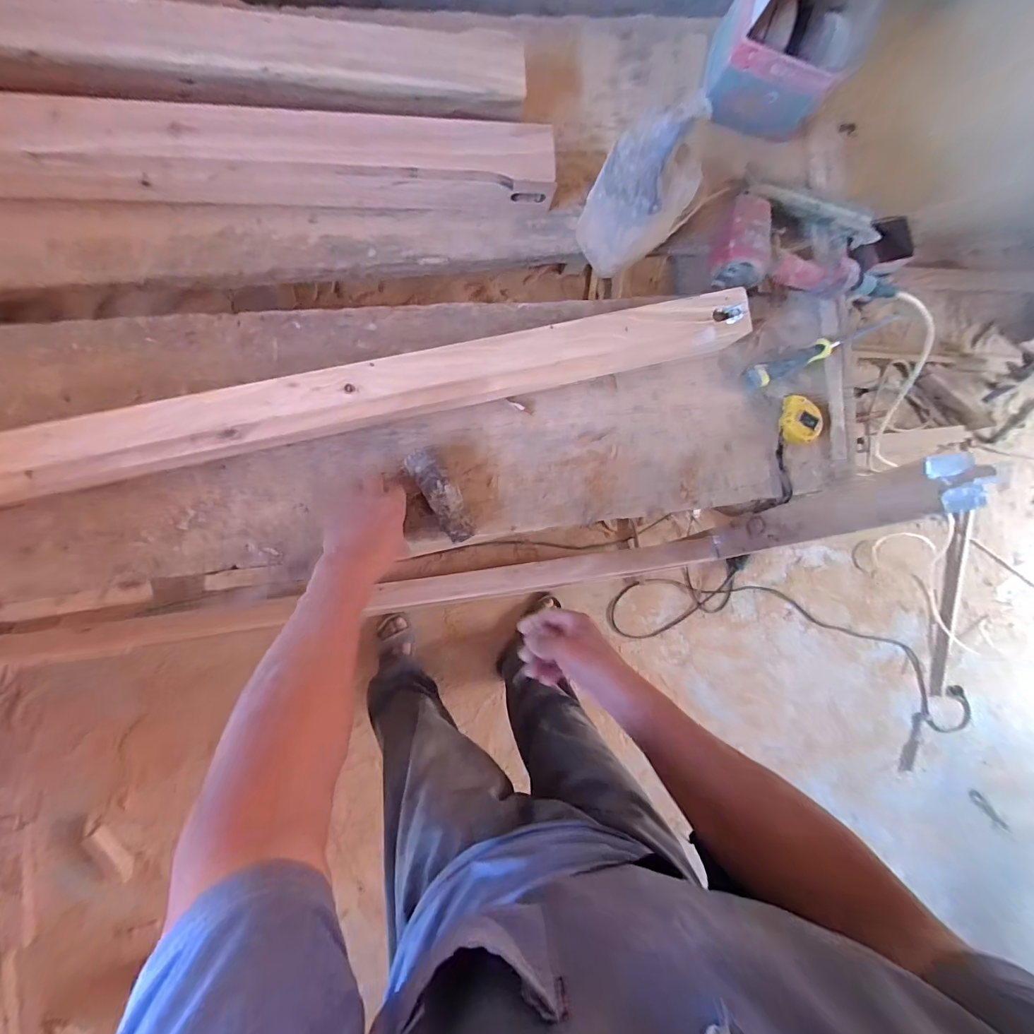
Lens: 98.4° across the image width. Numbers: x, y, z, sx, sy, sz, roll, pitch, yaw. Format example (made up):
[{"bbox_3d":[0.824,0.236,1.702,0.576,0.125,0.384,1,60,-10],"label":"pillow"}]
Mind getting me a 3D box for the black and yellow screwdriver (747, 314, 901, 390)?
[{"bbox_3d":[0.437,-0.238,0.642,0.238,0.025,0.031,-22,98,-5],"label":"black and yellow screwdriver"}]

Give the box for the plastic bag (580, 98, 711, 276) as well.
[{"bbox_3d":[0.134,-0.349,0.496,0.084,0.223,0.081,-35,99,-3],"label":"plastic bag"}]

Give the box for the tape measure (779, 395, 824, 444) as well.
[{"bbox_3d":[0.407,-0.140,0.640,0.053,0.029,0.066,-1,95,-8],"label":"tape measure"}]

